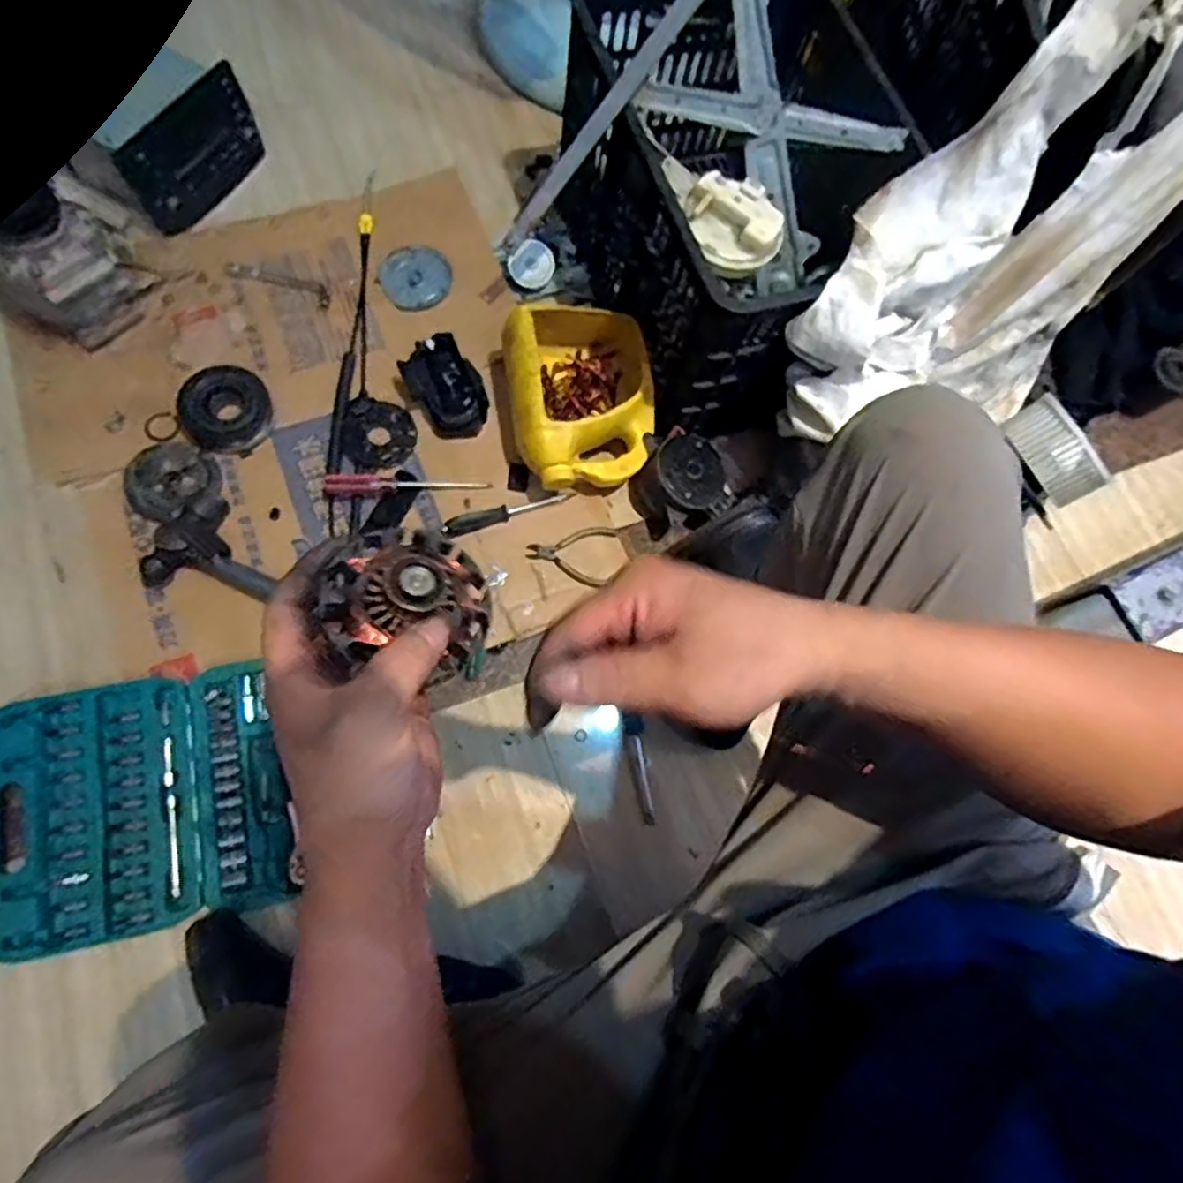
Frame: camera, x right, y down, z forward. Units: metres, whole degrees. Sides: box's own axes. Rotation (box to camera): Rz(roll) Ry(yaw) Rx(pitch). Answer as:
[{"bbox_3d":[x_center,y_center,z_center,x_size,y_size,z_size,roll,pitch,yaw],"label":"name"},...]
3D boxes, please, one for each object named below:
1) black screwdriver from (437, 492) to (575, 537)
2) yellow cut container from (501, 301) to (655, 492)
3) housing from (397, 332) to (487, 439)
[{"bbox_3d":[-0.100,-0.100,0.865,0.176,0.016,0.023,-19,71,-21],"label":"black screwdriver"},{"bbox_3d":[-0.009,-0.241,0.866,0.179,0.115,0.224,-6,70,-2],"label":"yellow cut container"},{"bbox_3d":[-0.185,-0.263,0.877,0.083,0.054,0.122,-33,73,-11],"label":"housing"}]

